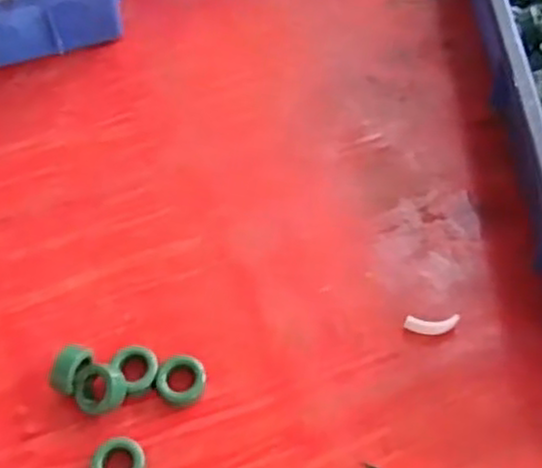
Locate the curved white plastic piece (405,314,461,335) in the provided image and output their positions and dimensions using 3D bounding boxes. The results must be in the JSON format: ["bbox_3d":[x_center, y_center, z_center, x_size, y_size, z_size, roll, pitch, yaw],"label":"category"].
[{"bbox_3d":[0.107,0.061,0.493,0.035,0.013,0.012,-1,57,1],"label":"curved white plastic piece"}]

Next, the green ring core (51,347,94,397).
[{"bbox_3d":[-0.124,0.085,0.464,0.017,0.027,0.030,23,60,15],"label":"green ring core"}]

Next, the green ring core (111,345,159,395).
[{"bbox_3d":[-0.086,0.085,0.473,0.027,0.014,0.030,-36,63,-20],"label":"green ring core"}]

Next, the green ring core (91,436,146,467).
[{"bbox_3d":[-0.090,0.137,0.441,0.029,0.010,0.031,0,57,1],"label":"green ring core"}]

